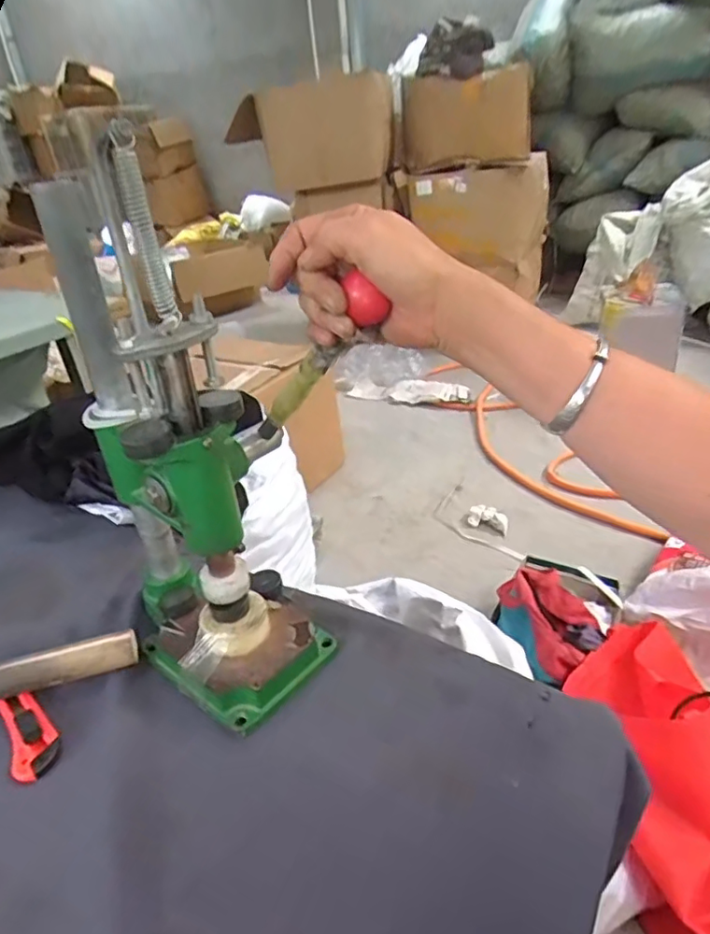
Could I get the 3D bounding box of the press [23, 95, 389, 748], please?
[{"bbox_3d":[-0.099,-0.007,0.427,0.246,0.392,0.115,5,26,26],"label":"press"}]

